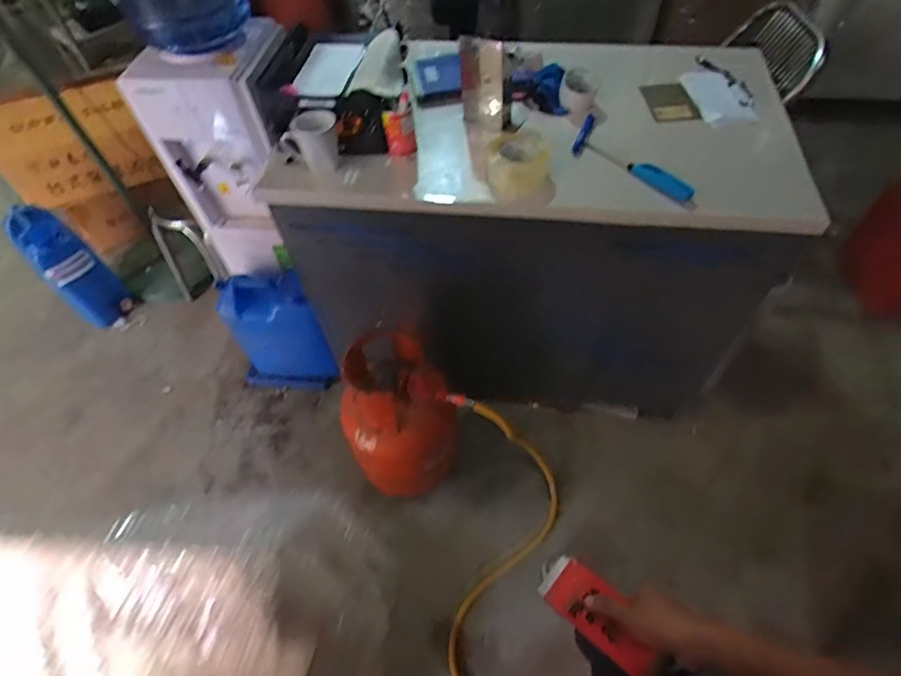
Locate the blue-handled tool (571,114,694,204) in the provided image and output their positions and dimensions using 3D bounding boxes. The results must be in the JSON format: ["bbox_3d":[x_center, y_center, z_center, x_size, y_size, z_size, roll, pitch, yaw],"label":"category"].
[{"bbox_3d":[0.340,-0.349,0.972,0.066,0.057,0.307,-30,58,-17],"label":"blue-handled tool"}]

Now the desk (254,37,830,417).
[{"bbox_3d":[0.211,-0.315,1.417,1.137,0.778,0.657,7,55,8],"label":"desk"}]

